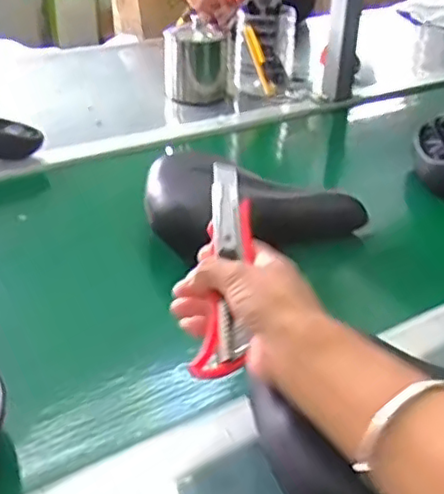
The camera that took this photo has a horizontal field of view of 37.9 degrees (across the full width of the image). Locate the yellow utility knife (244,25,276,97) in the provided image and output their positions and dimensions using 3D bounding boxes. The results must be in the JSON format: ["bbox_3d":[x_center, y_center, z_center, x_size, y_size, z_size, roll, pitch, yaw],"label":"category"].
[{"bbox_3d":[0.067,-0.327,1.139,0.020,0.127,0.005,-16,27,13],"label":"yellow utility knife"}]

